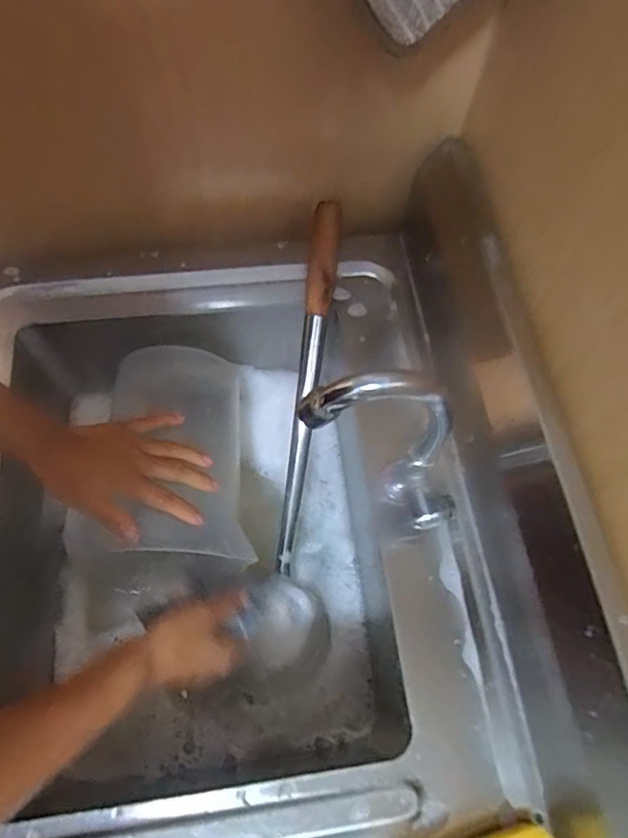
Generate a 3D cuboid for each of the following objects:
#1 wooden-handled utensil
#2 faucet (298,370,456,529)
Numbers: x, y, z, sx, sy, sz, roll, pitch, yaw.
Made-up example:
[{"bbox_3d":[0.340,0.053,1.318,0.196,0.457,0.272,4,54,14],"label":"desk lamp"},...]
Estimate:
[{"bbox_3d":[-0.008,-0.023,0.554,0.025,0.028,0.366,7,99,0],"label":"wooden-handled utensil"},{"bbox_3d":[0.050,0.024,0.383,0.115,0.190,0.044,18,66,5],"label":"faucet"}]

